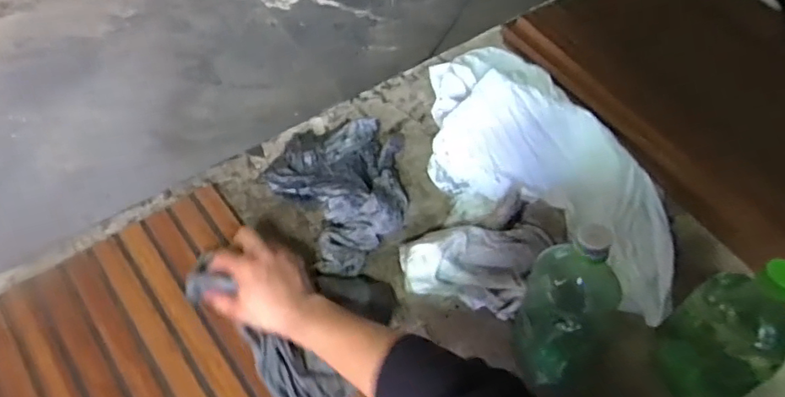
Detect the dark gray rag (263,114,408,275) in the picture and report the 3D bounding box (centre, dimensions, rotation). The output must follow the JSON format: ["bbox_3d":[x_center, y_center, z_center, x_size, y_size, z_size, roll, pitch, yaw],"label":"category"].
[{"bbox_3d":[-0.046,-0.020,0.692,0.173,0.055,0.222,-26,60,-21],"label":"dark gray rag"}]

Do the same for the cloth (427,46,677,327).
[{"bbox_3d":[0.178,-0.047,0.717,0.228,0.105,0.456,-15,56,-14],"label":"cloth"}]

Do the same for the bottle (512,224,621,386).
[{"bbox_3d":[0.164,0.105,0.540,0.082,0.198,0.069,40,61,22],"label":"bottle"}]

